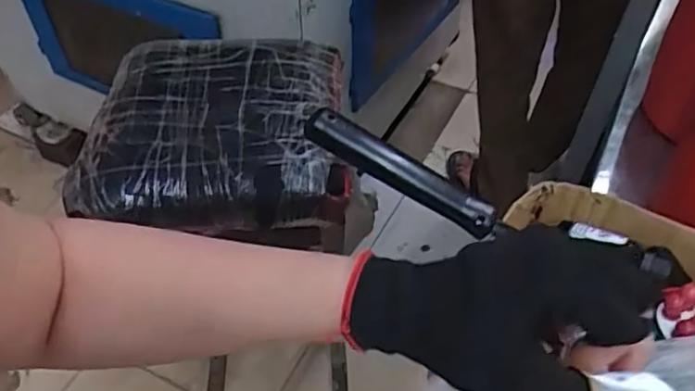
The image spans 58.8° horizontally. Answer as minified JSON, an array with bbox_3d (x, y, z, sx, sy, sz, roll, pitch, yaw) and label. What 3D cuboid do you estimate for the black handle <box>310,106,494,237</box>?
[{"bbox_3d":[0.038,-0.017,0.438,0.147,0.018,0.029,31,53,7],"label":"black handle"}]

